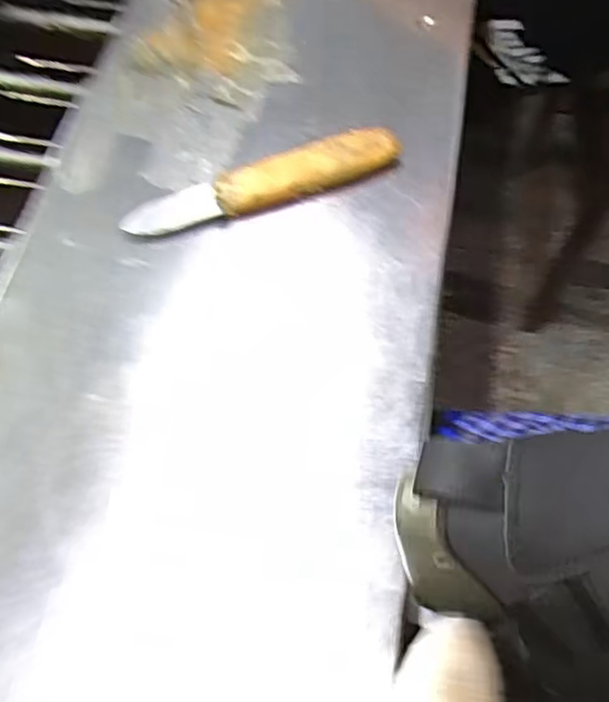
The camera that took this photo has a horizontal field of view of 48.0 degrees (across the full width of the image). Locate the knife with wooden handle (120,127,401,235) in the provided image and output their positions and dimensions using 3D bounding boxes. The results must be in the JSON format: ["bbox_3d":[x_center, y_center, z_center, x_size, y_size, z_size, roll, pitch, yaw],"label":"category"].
[{"bbox_3d":[-0.023,-0.097,0.396,0.161,0.015,0.031,-20,64,-13],"label":"knife with wooden handle"}]

